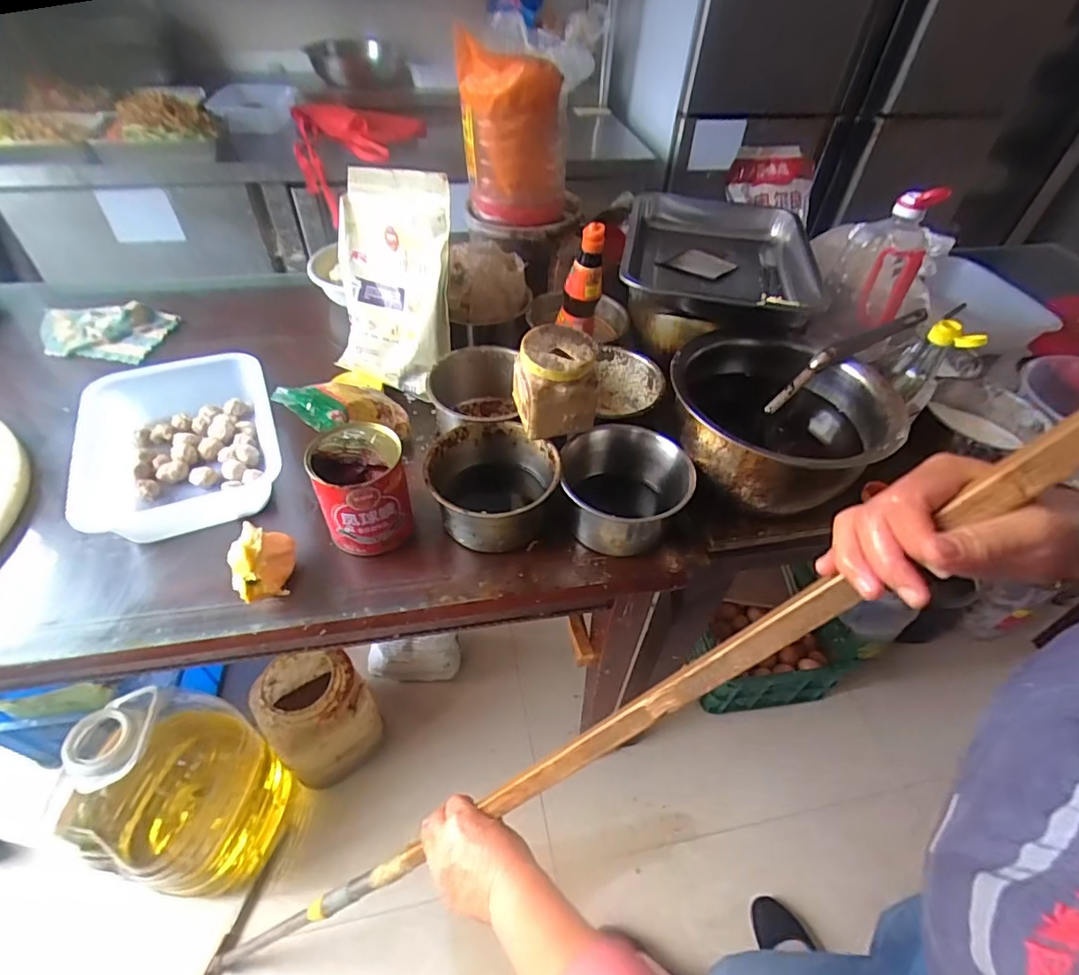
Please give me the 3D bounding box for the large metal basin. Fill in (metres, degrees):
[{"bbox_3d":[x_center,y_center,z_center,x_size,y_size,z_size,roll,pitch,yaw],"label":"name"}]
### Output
[{"bbox_3d":[0.285,-0.071,0.685,0.243,0.131,0.235,2,47,-2],"label":"large metal basin"}]

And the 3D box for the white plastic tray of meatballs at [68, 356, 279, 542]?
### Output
[{"bbox_3d":[-0.458,-0.050,0.714,0.225,0.082,0.268,-18,51,-20],"label":"white plastic tray of meatballs"}]

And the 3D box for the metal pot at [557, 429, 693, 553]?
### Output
[{"bbox_3d":[0.099,0.007,0.672,0.143,0.100,0.143,2,47,-2],"label":"metal pot"}]

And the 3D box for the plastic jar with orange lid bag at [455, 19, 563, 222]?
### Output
[{"bbox_3d":[-0.037,-0.513,0.817,0.150,0.226,0.120,7,47,3],"label":"plastic jar with orange lid bag"}]

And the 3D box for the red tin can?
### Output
[{"bbox_3d":[-0.203,-0.004,0.632,0.101,0.135,0.099,-15,50,-17],"label":"red tin can"}]

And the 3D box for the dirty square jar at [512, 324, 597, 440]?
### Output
[{"bbox_3d":[0.018,-0.123,0.645,0.087,0.108,0.072,-10,49,-13],"label":"dirty square jar"}]

